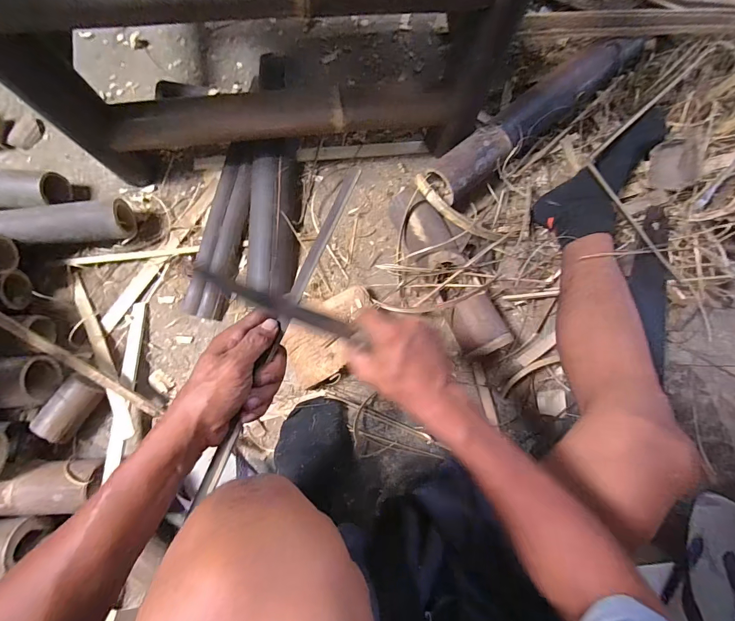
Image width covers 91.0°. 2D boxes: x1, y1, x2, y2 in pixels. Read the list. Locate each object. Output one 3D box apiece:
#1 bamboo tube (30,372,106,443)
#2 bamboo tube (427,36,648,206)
[{"bbox_3d":[-0.467,0.151,0.576,0.056,0.053,0.106,34,82,4],"label":"bamboo tube"},{"bbox_3d":[0.291,-0.346,0.649,0.445,0.070,0.080,-38,84,-7],"label":"bamboo tube"}]

